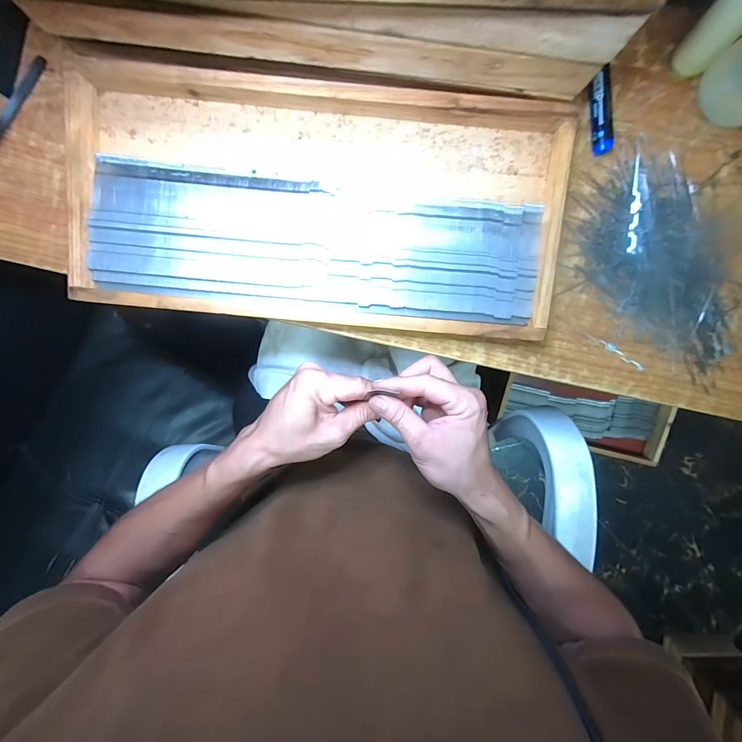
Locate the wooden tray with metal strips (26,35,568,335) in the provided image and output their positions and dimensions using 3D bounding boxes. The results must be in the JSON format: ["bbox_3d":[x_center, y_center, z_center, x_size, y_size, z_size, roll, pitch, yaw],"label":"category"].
[{"bbox_3d":[-0.048,-0.146,0.295,0.423,0.028,0.201,5,94,-1],"label":"wooden tray with metal strips"}]

